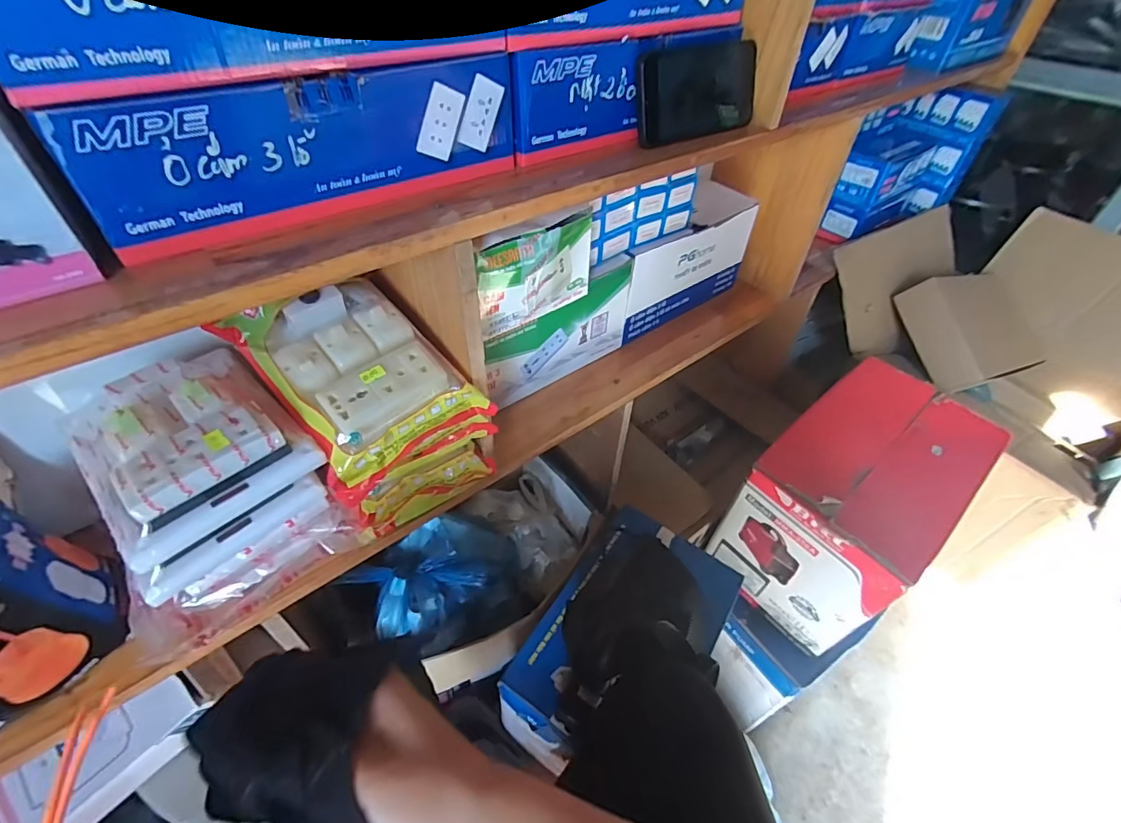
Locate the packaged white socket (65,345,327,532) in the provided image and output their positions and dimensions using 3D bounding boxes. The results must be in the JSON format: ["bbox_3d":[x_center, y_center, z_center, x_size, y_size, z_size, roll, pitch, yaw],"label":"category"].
[{"bbox_3d":[-0.299,0.007,0.394,0.161,0.033,0.126,35,53,27],"label":"packaged white socket"}]

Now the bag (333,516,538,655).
[{"bbox_3d":[-0.167,0.258,0.739,0.226,0.111,0.175,-24,52,-25],"label":"bag"}]

